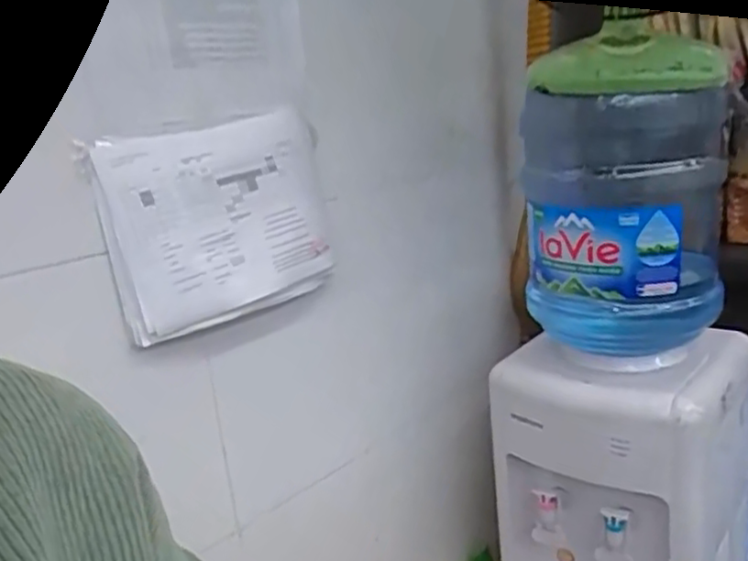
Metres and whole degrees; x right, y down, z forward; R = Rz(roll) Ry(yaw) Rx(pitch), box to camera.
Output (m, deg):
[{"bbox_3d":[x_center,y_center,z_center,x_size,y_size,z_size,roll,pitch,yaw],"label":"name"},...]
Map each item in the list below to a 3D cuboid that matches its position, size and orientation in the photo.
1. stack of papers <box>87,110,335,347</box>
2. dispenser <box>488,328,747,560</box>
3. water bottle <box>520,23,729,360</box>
[{"bbox_3d":[-0.173,-0.075,0.821,0.304,0.228,0.036,-22,5,-39],"label":"stack of papers"},{"bbox_3d":[0.404,0.526,1.095,0.317,0.886,0.309,6,19,39],"label":"dispenser"},{"bbox_3d":[0.342,-0.089,0.945,0.242,0.366,0.300,-3,15,11],"label":"water bottle"}]

